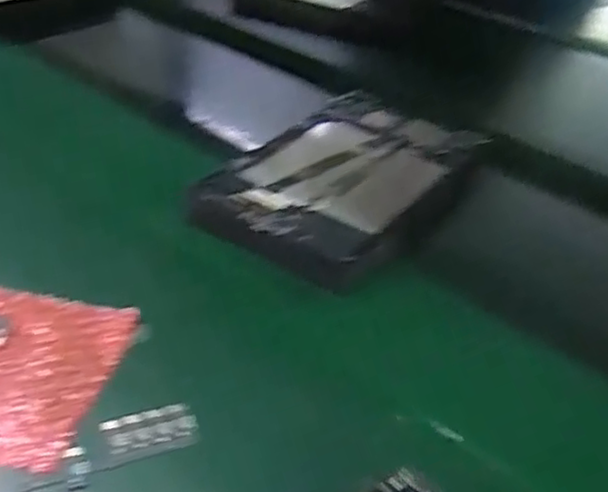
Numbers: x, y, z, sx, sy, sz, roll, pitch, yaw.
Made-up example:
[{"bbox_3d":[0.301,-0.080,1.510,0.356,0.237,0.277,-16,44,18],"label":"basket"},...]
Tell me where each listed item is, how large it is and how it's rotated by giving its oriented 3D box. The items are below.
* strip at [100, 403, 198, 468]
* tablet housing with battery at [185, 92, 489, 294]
[{"bbox_3d":[-0.086,0.103,0.384,0.049,0.004,0.028,-11,39,-18],"label":"strip"},{"bbox_3d":[0.042,-0.055,0.577,0.171,0.020,0.252,24,42,25],"label":"tablet housing with battery"}]

